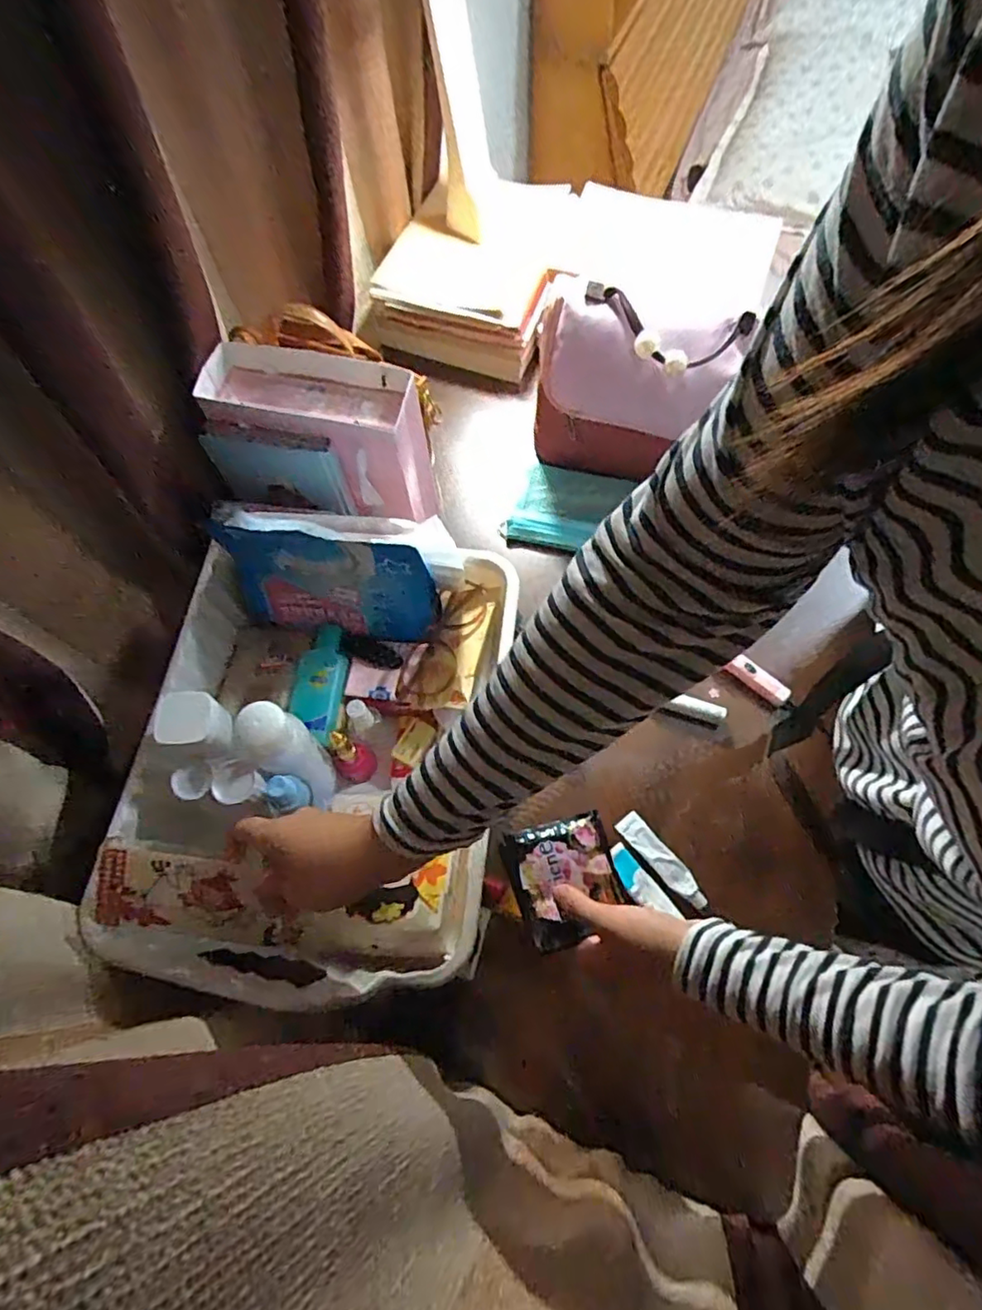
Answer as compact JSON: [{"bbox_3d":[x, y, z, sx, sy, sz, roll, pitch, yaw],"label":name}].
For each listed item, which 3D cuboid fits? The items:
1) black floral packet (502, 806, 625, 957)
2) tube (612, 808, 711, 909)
[{"bbox_3d":[0.058,0.173,0.469,0.080,0.012,0.087,-16,68,-5],"label":"black floral packet"},{"bbox_3d":[0.160,0.192,0.567,0.024,0.018,0.099,-36,71,-13],"label":"tube"}]

